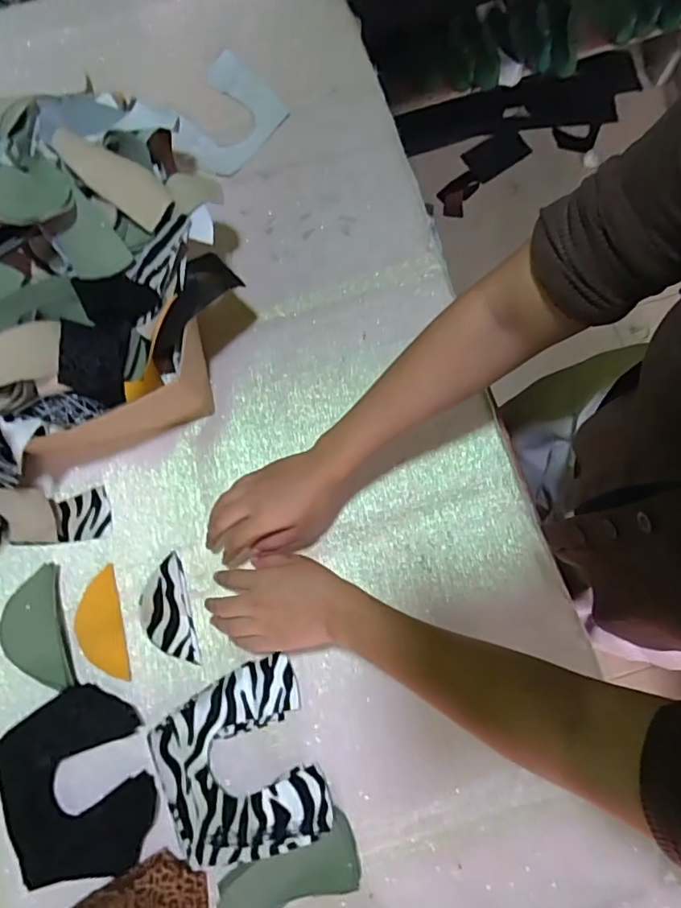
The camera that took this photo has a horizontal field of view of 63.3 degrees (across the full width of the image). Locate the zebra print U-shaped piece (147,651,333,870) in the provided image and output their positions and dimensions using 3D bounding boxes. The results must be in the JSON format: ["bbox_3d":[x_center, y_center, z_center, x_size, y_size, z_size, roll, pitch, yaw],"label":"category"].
[{"bbox_3d":[-0.099,0.289,0.516,0.147,0.025,0.155,-18,78,-2],"label":"zebra print U-shaped piece"}]

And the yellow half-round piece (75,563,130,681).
[{"bbox_3d":[-0.244,0.175,0.559,0.046,0.004,0.107,-15,77,-1],"label":"yellow half-round piece"}]

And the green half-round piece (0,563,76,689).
[{"bbox_3d":[-0.300,0.174,0.543,0.052,0.021,0.116,-15,79,-4],"label":"green half-round piece"}]

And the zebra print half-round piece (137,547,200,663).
[{"bbox_3d":[-0.176,0.159,0.556,0.050,0.005,0.105,-15,77,-1],"label":"zebra print half-round piece"}]

